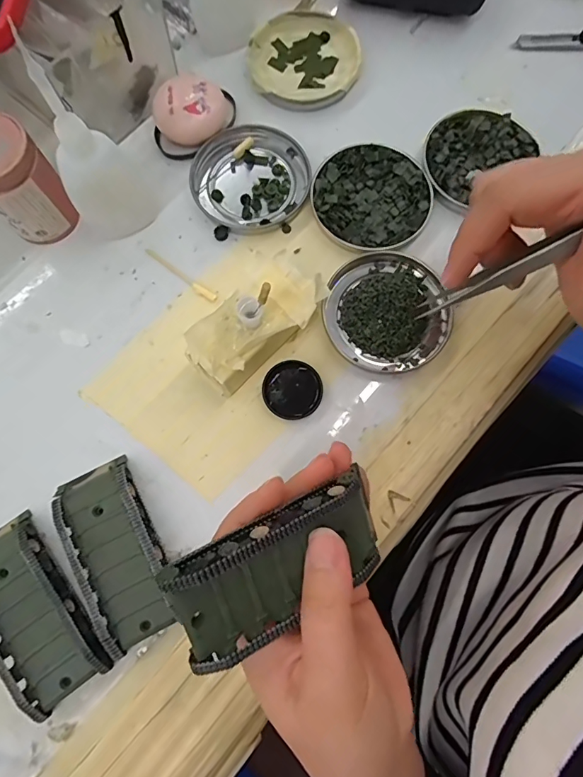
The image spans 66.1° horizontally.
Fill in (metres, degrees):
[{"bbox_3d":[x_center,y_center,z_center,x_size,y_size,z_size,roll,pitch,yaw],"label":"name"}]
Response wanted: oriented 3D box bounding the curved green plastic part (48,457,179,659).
[{"bbox_3d":[-0.096,0.090,0.248,0.043,0.020,0.096,-26,79,-6],"label":"curved green plastic part"}]

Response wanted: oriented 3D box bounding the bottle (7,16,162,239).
[{"bbox_3d":[-0.113,-0.136,0.249,0.047,0.115,0.050,-23,79,-5],"label":"bottle"}]

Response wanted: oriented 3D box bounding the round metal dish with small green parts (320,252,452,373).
[{"bbox_3d":[0.061,-0.049,0.282,0.078,0.009,0.074,0,78,-1],"label":"round metal dish with small green parts"}]

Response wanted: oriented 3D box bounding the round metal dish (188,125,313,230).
[{"bbox_3d":[-0.028,-0.144,0.306,0.079,0.007,0.072,0,78,-1],"label":"round metal dish"}]

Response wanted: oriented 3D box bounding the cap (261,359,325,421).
[{"bbox_3d":[0.001,0.001,0.273,0.035,0.007,0.035,0,78,-1],"label":"cap"}]

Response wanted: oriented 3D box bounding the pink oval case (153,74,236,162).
[{"bbox_3d":[-0.067,-0.186,0.306,0.055,0.023,0.046,-8,78,-2],"label":"pink oval case"}]

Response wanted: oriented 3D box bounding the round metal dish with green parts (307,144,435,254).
[{"bbox_3d":[0.053,-0.127,0.299,0.077,0.010,0.075,0,78,-1],"label":"round metal dish with green parts"}]

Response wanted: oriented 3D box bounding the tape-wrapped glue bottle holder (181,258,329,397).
[{"bbox_3d":[-0.019,-0.036,0.264,0.085,0.042,0.041,-42,81,-9],"label":"tape-wrapped glue bottle holder"}]

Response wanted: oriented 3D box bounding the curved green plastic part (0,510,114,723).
[{"bbox_3d":[-0.140,0.119,0.242,0.047,0.020,0.095,-36,80,-8],"label":"curved green plastic part"}]

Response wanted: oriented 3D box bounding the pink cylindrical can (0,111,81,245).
[{"bbox_3d":[-0.164,-0.123,0.272,0.043,0.064,0.041,0,78,-1],"label":"pink cylindrical can"}]

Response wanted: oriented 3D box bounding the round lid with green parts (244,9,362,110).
[{"bbox_3d":[0.009,-0.238,0.325,0.080,0.012,0.073,0,78,-1],"label":"round lid with green parts"}]

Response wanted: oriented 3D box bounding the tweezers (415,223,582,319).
[{"bbox_3d":[0.107,-0.057,0.194,0.011,0.129,0.009,1,74,-38],"label":"tweezers"}]

